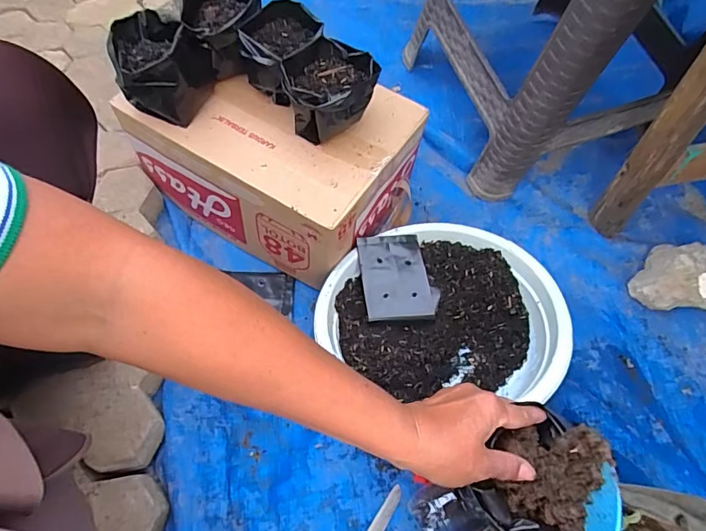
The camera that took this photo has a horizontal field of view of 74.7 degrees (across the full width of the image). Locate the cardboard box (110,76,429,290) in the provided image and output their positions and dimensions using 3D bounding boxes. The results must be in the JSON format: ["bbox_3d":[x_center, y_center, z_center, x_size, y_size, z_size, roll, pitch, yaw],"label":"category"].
[{"bbox_3d":[-0.108,-0.165,0.689,0.353,0.156,0.241,29,66,11],"label":"cardboard box"}]

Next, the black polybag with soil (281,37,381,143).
[{"bbox_3d":[-0.029,-0.226,0.595,0.111,0.078,0.099,-6,64,-4],"label":"black polybag with soil"}]

